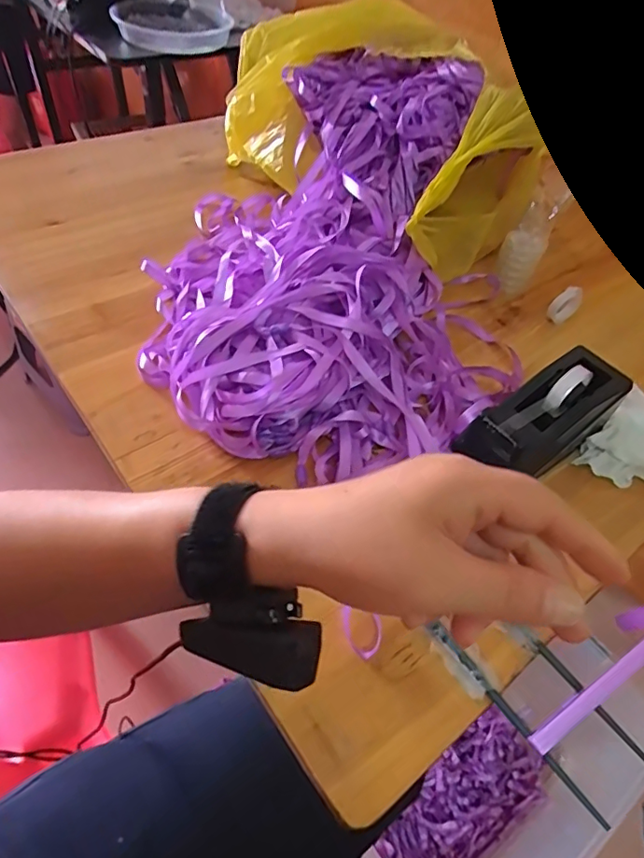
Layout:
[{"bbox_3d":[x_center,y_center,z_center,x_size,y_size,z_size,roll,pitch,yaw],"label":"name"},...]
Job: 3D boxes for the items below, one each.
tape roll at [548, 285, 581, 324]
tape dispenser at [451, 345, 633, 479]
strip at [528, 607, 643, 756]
[{"bbox_3d":[0.270,-0.139,0.572,0.044,0.042,0.014,-30,60,-27],"label":"tape roll"},{"bbox_3d":[0.183,-0.006,0.429,0.147,0.078,0.056,-28,59,-26],"label":"tape dispenser"},{"bbox_3d":[0.170,0.146,0.310,0.121,0.022,0.025,-41,62,-5],"label":"strip"}]

